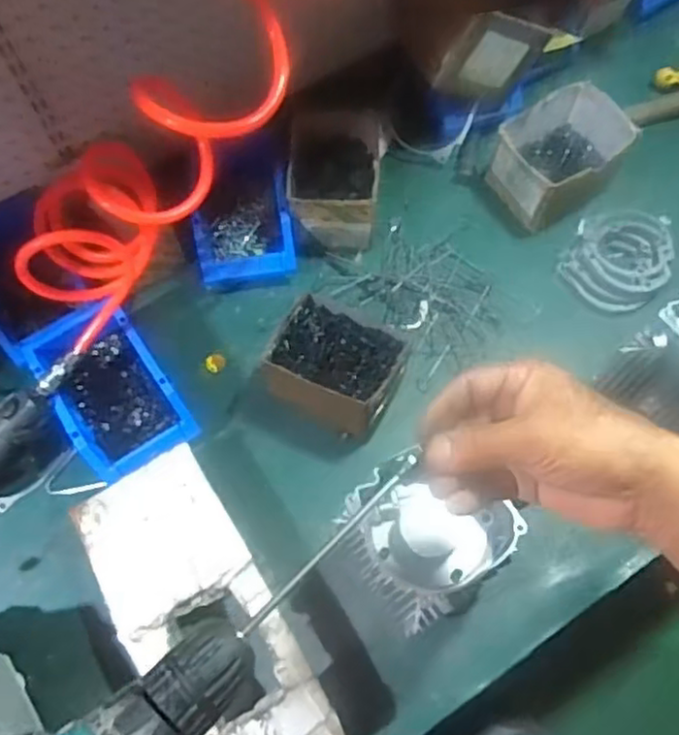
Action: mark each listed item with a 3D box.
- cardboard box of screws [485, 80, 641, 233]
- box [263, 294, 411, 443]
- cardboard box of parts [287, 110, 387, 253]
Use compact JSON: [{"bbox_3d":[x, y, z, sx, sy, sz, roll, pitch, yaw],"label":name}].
[{"bbox_3d":[0.282,-0.272,0.867,0.152,0.105,0.112,-31,69,-11],"label":"cardboard box of screws"},{"bbox_3d":[0.000,0.001,0.761,0.139,0.090,0.111,23,69,11],"label":"box"},{"bbox_3d":[-0.004,-0.237,0.860,0.114,0.095,0.156,3,67,3],"label":"cardboard box of parts"}]

